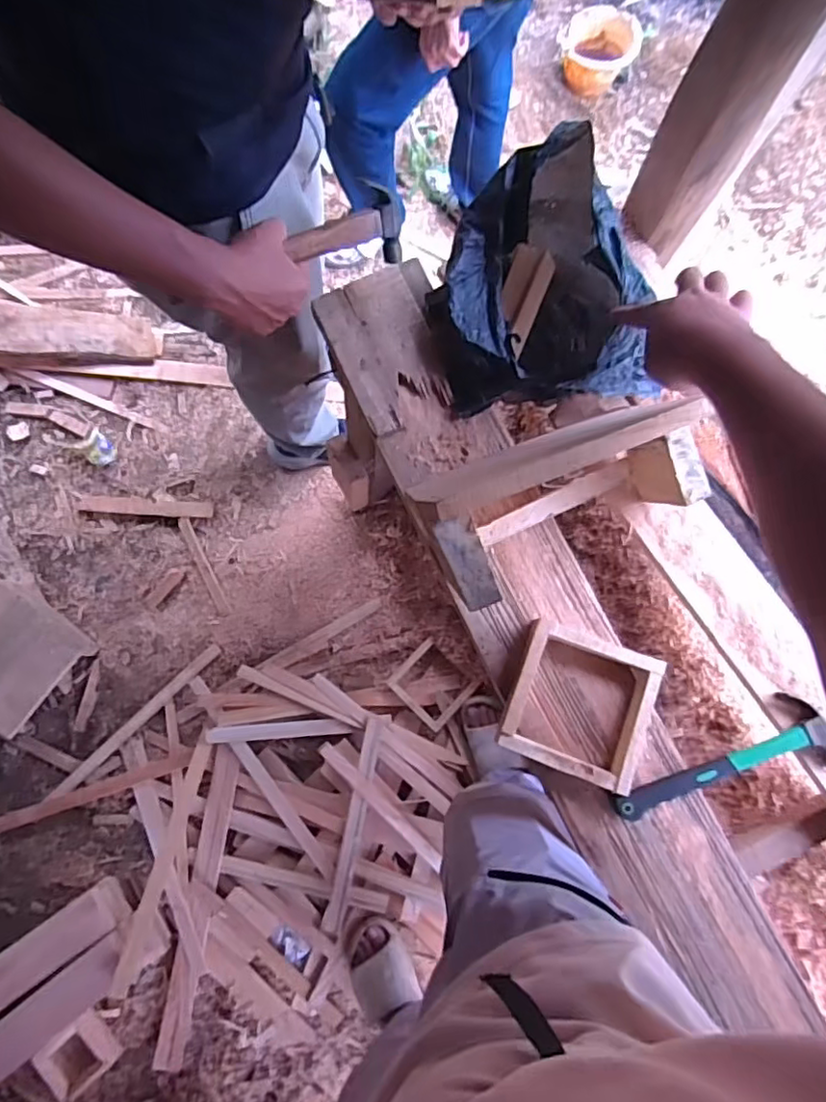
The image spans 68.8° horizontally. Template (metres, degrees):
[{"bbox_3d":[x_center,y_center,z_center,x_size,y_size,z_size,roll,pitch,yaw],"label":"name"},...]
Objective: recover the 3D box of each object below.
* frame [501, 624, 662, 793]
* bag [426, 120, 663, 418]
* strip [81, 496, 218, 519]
[{"bbox_3d":[0.192,0.177,0.691,0.165,0.045,0.154,18,79,5],"label":"frame"},{"bbox_3d":[0.136,-0.300,0.685,0.222,0.172,0.228,-7,78,0],"label":"bag"},{"bbox_3d":[-0.599,-0.098,1.359,0.289,0.007,0.039,3,79,-9],"label":"strip"}]

